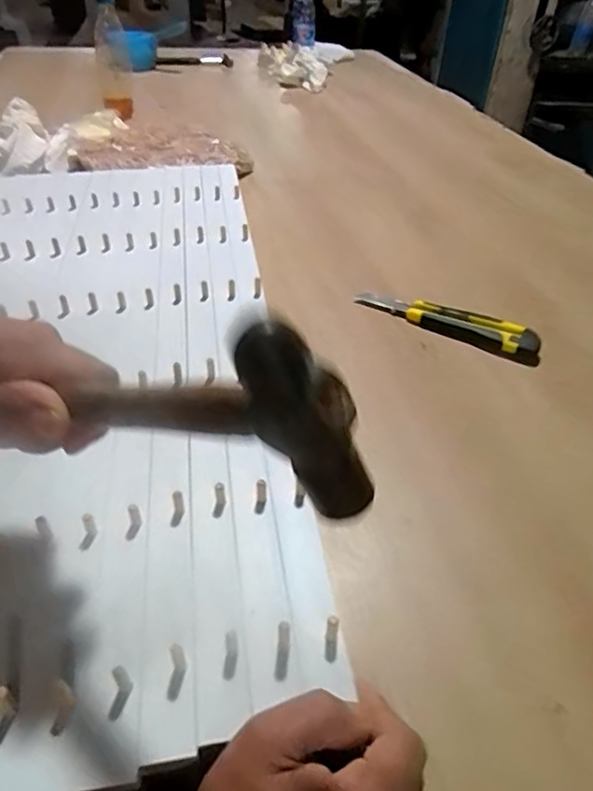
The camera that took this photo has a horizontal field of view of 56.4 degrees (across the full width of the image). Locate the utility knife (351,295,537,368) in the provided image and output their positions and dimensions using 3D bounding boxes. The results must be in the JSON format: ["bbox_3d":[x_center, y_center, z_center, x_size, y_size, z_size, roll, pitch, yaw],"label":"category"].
[{"bbox_3d":[0.161,-0.081,0.597,0.200,0.023,0.036,25,46,26],"label":"utility knife"}]

